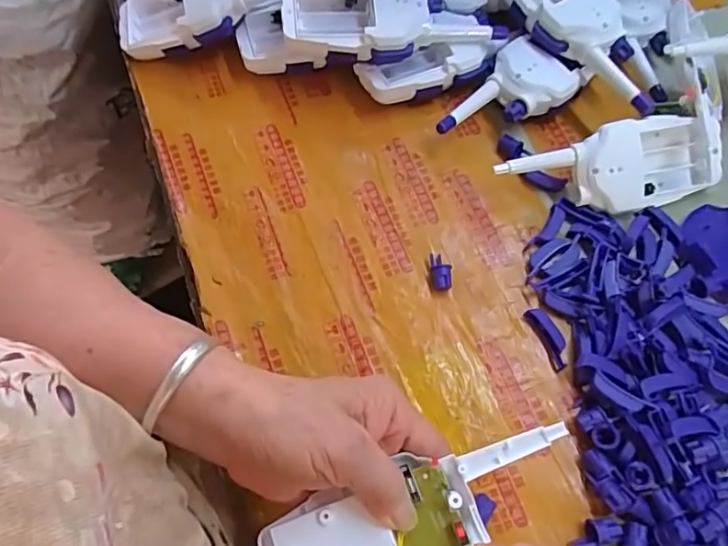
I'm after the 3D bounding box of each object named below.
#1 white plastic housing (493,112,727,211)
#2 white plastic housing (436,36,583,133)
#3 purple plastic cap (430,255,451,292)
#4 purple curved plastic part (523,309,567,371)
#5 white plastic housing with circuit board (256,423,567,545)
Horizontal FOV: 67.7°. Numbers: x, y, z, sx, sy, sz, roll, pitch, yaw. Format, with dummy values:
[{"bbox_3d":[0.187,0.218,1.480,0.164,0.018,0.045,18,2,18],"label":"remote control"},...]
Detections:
[{"bbox_3d":[0.179,-0.073,0.388,0.157,0.030,0.064,-18,97,-11],"label":"white plastic housing"},{"bbox_3d":[0.115,-0.130,0.418,0.067,0.035,0.104,33,70,13],"label":"white plastic housing"},{"bbox_3d":[0.053,-0.001,0.375,0.014,0.013,0.027,3,67,1],"label":"purple plastic cap"},{"bbox_3d":[0.123,0.042,0.358,0.015,0.006,0.043,-21,68,-9],"label":"purple curved plastic part"},{"bbox_3d":[0.028,0.125,0.273,0.162,0.018,0.061,-24,66,-6],"label":"white plastic housing with circuit board"}]

